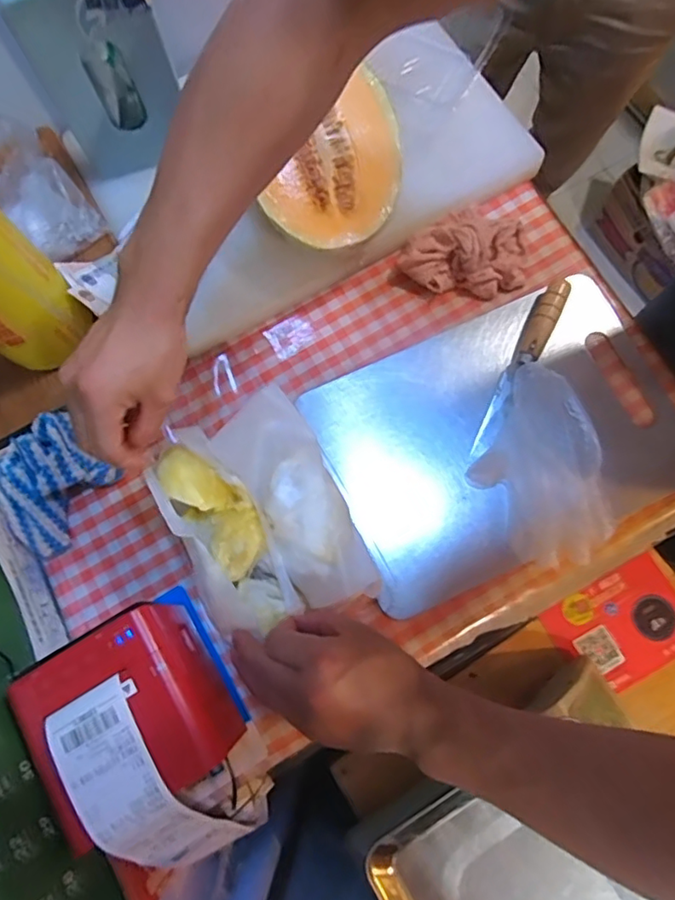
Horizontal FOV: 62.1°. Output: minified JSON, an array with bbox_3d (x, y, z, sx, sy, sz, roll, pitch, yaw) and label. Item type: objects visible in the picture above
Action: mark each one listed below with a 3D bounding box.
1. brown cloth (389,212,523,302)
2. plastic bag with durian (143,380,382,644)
[{"bbox_3d":[0.131,-0.205,0.574,0.129,0.038,0.095,13,76,5],"label":"brown cloth"},{"bbox_3d":[-0.064,0.050,0.461,0.132,0.052,0.184,-27,76,-5],"label":"plastic bag with durian"}]

